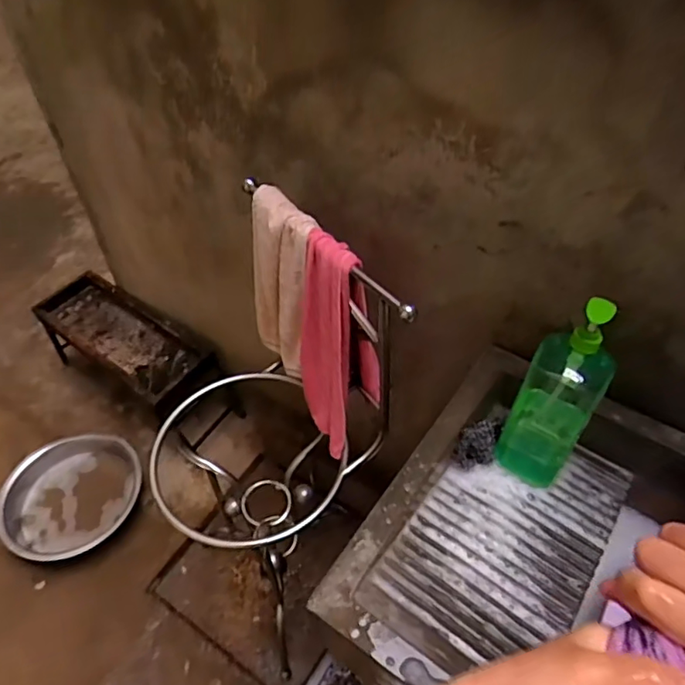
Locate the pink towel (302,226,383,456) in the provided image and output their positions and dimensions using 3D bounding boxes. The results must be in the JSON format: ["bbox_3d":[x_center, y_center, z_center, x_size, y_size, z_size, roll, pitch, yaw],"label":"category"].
[{"bbox_3d":[-0.008,0.014,0.904,0.095,0.392,0.133,-24,53,-17],"label":"pink towel"}]

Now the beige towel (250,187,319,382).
[{"bbox_3d":[-0.094,-0.087,0.949,0.067,0.327,0.148,-29,54,-21],"label":"beige towel"}]

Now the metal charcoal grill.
[{"bbox_3d":[-0.672,0.047,1.794,0.695,0.284,0.246,29,56,24],"label":"metal charcoal grill"}]

